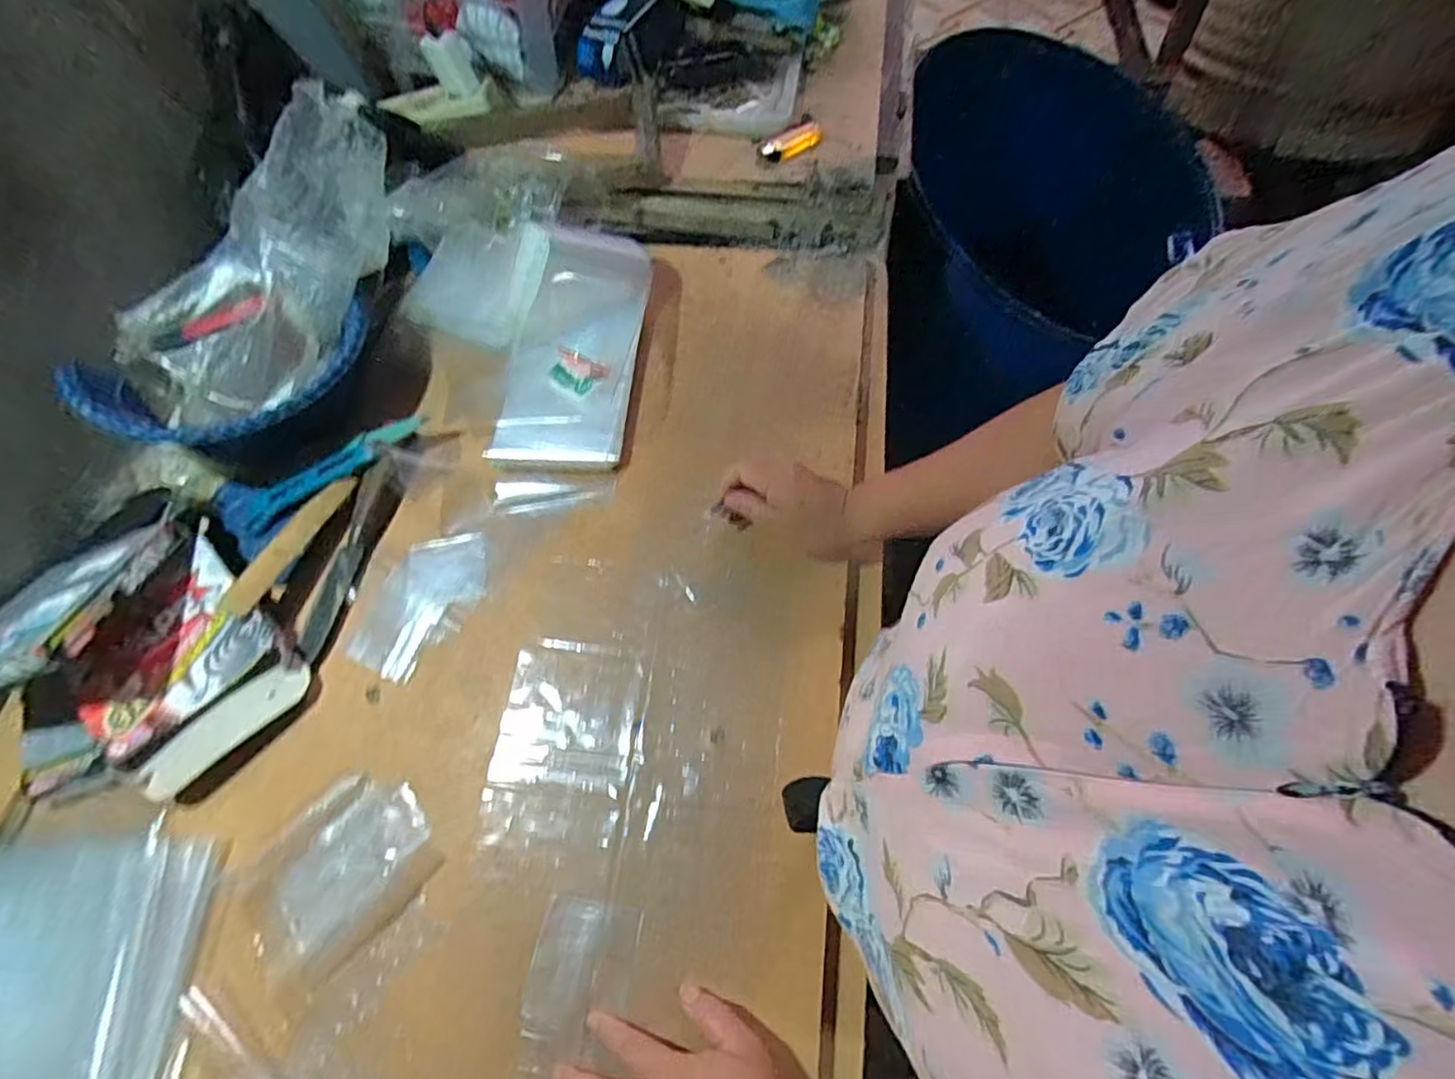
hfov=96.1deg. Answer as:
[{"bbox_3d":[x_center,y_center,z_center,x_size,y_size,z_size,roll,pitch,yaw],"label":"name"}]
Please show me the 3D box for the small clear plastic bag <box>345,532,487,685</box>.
[{"bbox_3d":[-0.265,0.051,0.568,0.079,0.004,0.135,26,69,14],"label":"small clear plastic bag"}]

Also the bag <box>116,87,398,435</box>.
[{"bbox_3d":[-0.425,-0.246,0.612,0.139,0.092,0.335,42,99,19],"label":"bag"}]

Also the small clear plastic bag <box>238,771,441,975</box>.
[{"bbox_3d":[-0.285,0.242,0.484,0.128,0.009,0.108,-42,70,-16],"label":"small clear plastic bag"}]

